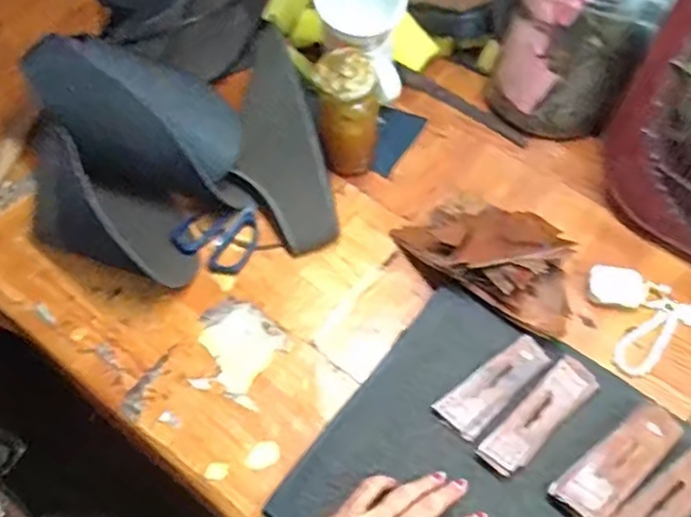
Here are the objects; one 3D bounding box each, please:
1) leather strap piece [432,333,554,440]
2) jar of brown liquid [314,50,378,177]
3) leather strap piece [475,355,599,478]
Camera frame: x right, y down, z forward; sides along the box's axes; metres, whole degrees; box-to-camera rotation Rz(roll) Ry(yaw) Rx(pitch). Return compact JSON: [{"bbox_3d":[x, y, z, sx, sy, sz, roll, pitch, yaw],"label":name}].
[{"bbox_3d":[0.135,0.114,0.589,0.112,0.007,0.041,-35,65,-19],"label":"leather strap piece"},{"bbox_3d":[0.002,-0.143,0.690,0.060,0.136,0.068,1,58,0],"label":"jar of brown liquid"},{"bbox_3d":[0.168,0.136,0.568,0.126,0.012,0.038,-38,65,-21],"label":"leather strap piece"}]

